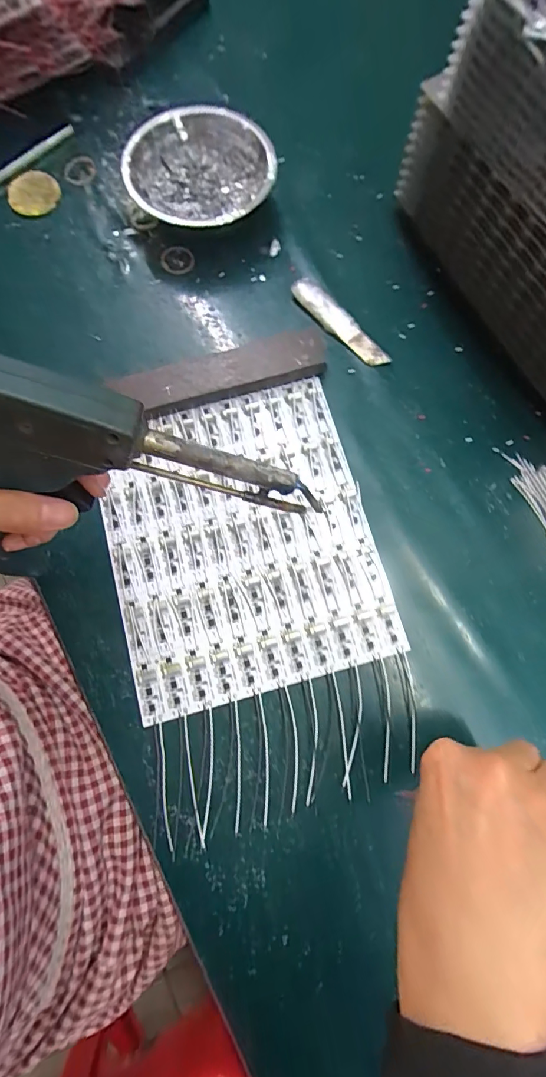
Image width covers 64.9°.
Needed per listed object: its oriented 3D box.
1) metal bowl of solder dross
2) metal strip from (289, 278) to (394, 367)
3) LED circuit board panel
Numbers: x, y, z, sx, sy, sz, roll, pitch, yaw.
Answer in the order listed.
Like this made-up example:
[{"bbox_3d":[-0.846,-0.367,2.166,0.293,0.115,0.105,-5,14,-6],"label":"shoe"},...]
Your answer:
[{"bbox_3d":[-0.060,-0.314,0.373,0.124,0.035,0.115,39,81,8],"label":"metal bowl of solder dross"},{"bbox_3d":[0.057,-0.184,0.366,0.022,0.009,0.102,-44,81,-9],"label":"metal strip"},{"bbox_3d":[-0.025,-0.001,0.329,0.194,0.005,0.226,-15,78,-3],"label":"LED circuit board panel"}]

